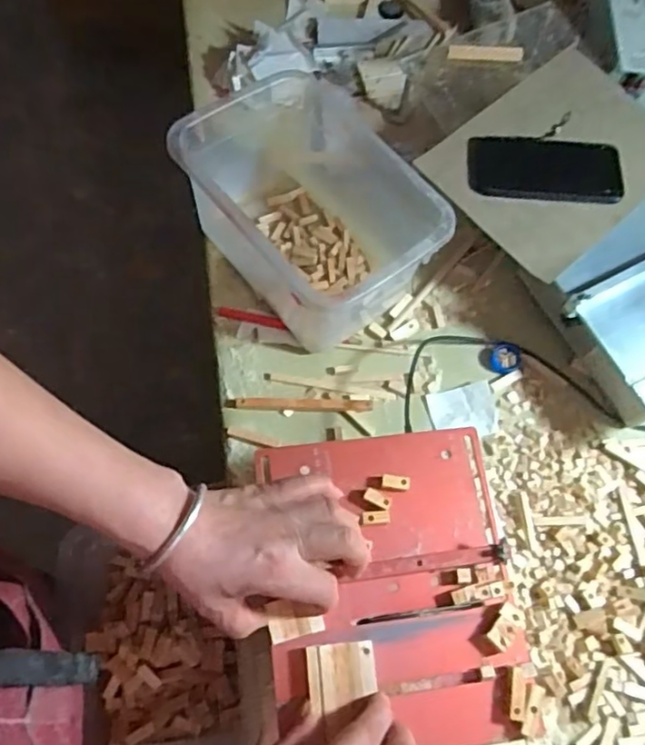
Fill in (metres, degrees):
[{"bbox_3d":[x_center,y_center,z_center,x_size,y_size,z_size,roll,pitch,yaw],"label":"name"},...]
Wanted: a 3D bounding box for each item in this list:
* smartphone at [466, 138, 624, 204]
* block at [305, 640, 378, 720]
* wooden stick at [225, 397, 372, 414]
[{"bbox_3d":[0.245,-0.227,0.688,0.169,0.005,0.074,6,66,-2],"label":"smartphone"},{"bbox_3d":[0.014,0.220,0.452,0.049,0.010,0.044,-6,69,-4],"label":"block"},{"bbox_3d":[-0.024,0.034,0.673,0.152,0.015,0.014,3,66,-3],"label":"wooden stick"}]

